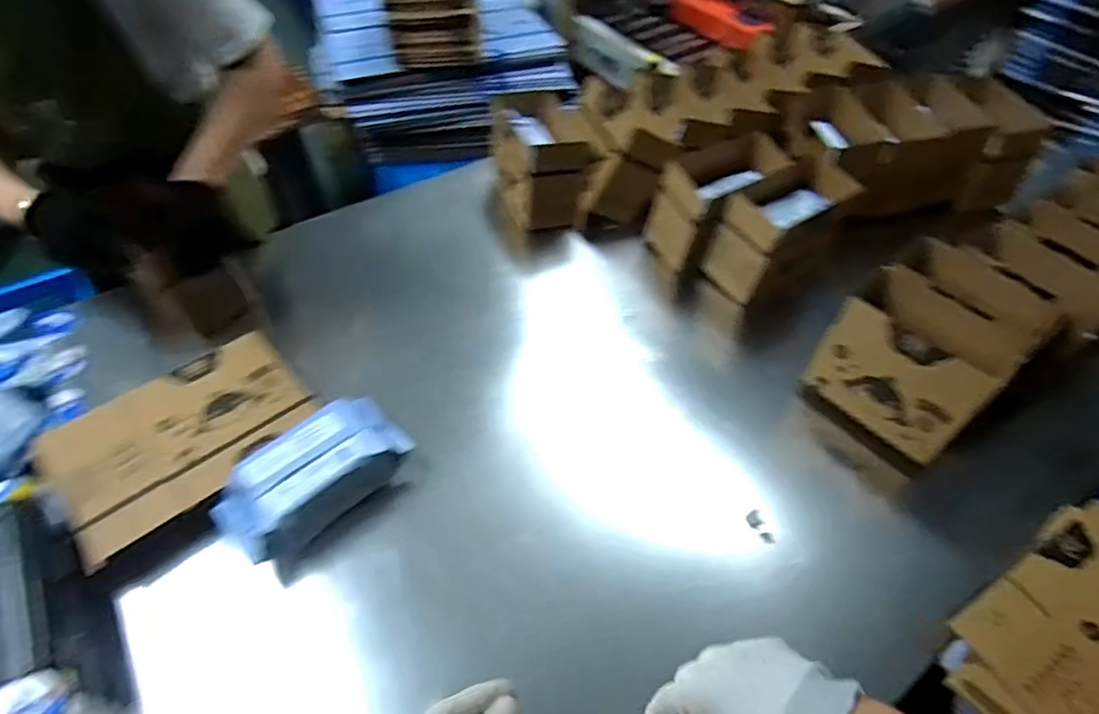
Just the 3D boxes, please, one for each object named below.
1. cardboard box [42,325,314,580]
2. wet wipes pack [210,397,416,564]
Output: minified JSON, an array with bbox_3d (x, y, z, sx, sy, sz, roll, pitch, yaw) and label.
[{"bbox_3d":[-0.446,0.094,0.748,0.173,0.056,0.298,34,57,24],"label":"cardboard box"},{"bbox_3d":[-0.281,0.136,0.720,0.130,0.060,0.219,35,57,24],"label":"wet wipes pack"}]

